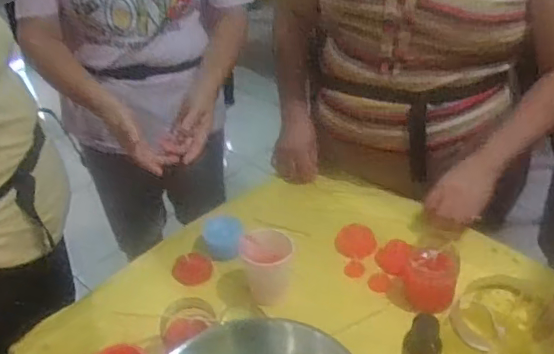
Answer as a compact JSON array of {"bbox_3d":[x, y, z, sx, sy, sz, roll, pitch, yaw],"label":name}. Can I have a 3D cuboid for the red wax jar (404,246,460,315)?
[{"bbox_3d":[0.208,0.140,0.769,0.071,0.077,0.062,9,39,17],"label":"red wax jar"}]

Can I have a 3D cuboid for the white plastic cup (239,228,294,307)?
[{"bbox_3d":[-0.010,0.130,0.789,0.068,0.090,0.064,-3,37,2],"label":"white plastic cup"}]

